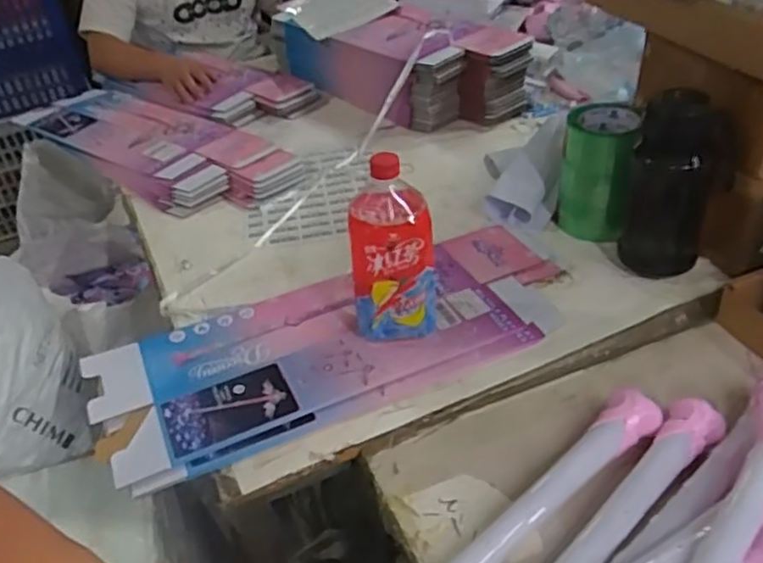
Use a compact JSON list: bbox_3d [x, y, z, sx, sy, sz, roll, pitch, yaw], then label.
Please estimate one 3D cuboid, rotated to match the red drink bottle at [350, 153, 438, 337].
[{"bbox_3d":[0.009,-0.042,0.737,0.087,0.203,0.086,-9,37,-3],"label":"red drink bottle"}]

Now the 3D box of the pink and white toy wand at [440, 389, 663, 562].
[{"bbox_3d":[0.136,0.194,0.598,0.305,0.049,0.048,-29,43,-27],"label":"pink and white toy wand"}]

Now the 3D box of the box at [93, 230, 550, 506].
[{"bbox_3d":[-0.041,0.067,0.795,0.560,0.027,0.210,-18,39,-17],"label":"box"}]

